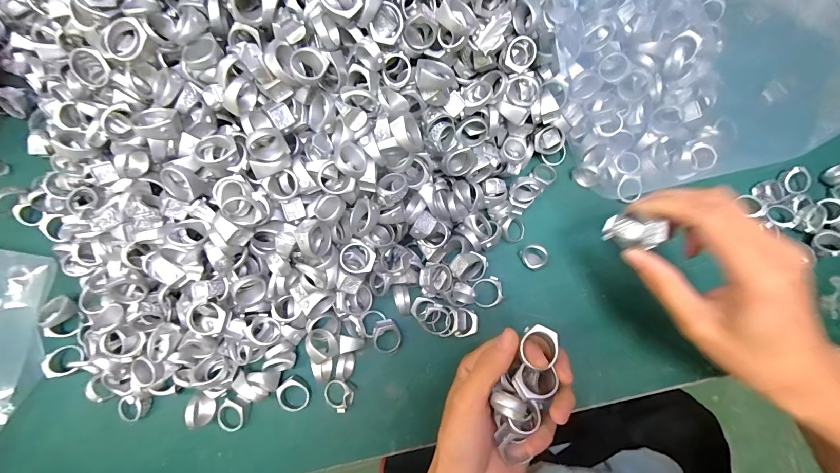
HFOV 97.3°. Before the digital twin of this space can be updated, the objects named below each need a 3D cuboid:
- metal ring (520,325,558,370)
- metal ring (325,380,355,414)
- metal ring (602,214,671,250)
[{"bbox_3d":[0.073,0.068,0.226,0.021,0.005,0.026,23,80,5],"label":"metal ring"},{"bbox_3d":[-0.064,0.125,0.290,0.024,0.012,0.021,44,82,8],"label":"metal ring"},{"bbox_3d":[0.131,-0.004,0.225,0.031,0.021,0.017,25,49,11],"label":"metal ring"}]

